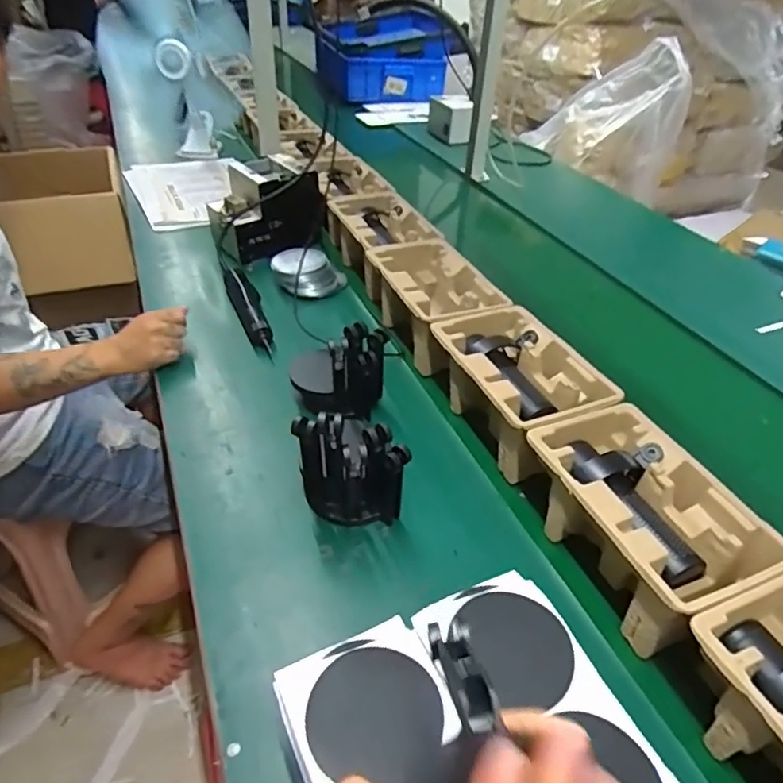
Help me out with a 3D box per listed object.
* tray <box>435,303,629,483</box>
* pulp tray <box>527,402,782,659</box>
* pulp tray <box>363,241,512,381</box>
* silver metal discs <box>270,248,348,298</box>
[{"bbox_3d":[0.162,-0.003,0.753,0.151,0.123,0.227,-13,46,-18],"label":"tray"},{"bbox_3d":[0.252,0.128,0.586,0.143,0.097,0.231,-14,46,-20],"label":"pulp tray"},{"bbox_3d":[0.064,-0.152,0.925,0.150,0.113,0.267,-13,46,-18],"label":"pulp tray"},{"bbox_3d":[-0.147,-0.219,1.033,0.120,0.062,0.109,-16,47,-21],"label":"silver metal discs"}]

